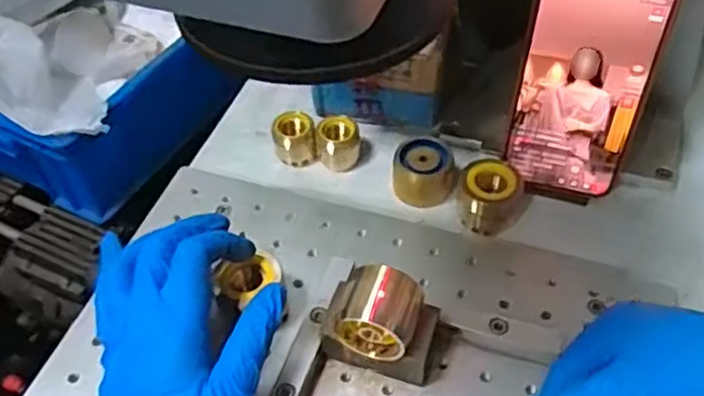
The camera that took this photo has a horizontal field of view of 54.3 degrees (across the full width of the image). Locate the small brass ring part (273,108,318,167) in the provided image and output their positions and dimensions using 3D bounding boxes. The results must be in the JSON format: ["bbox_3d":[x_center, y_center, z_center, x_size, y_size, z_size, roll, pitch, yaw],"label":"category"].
[{"bbox_3d":[-0.042,-0.044,0.501,0.029,0.029,0.028,-10,48,-5],"label":"small brass ring part"}]

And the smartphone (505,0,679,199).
[{"bbox_3d":[0.142,-0.070,0.421,0.076,0.158,0.005,11,40,13],"label":"smartphone"}]

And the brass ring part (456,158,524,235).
[{"bbox_3d":[0.090,-0.001,0.449,0.040,0.033,0.036,6,49,9],"label":"brass ring part"}]

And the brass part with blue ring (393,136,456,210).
[{"bbox_3d":[0.049,-0.018,0.467,0.040,0.033,0.034,7,49,10],"label":"brass part with blue ring"}]

